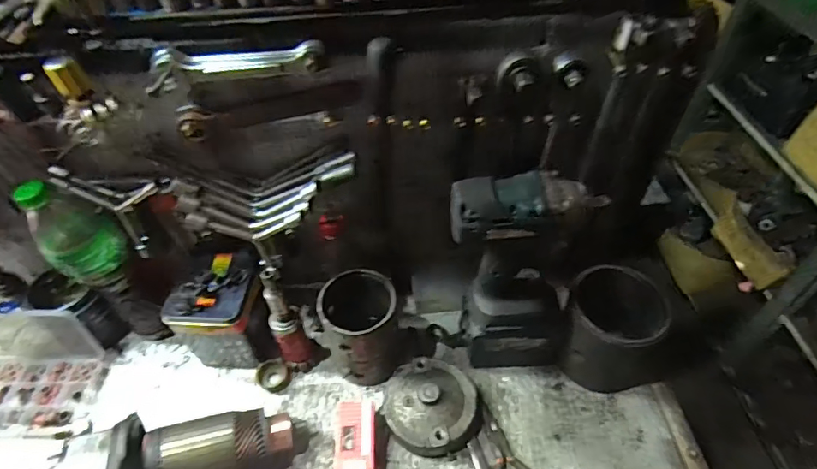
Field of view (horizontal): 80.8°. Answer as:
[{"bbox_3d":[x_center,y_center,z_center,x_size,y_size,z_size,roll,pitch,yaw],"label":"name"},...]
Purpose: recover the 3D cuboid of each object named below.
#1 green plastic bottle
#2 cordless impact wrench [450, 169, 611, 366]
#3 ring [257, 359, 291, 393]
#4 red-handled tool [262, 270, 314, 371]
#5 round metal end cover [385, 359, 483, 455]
[{"bbox_3d":[-0.377,-0.002,0.546,0.063,0.130,0.070,17,50,16],"label":"green plastic bottle"},{"bbox_3d":[0.117,0.057,0.548,0.140,0.299,0.072,-1,48,1],"label":"cordless impact wrench"},{"bbox_3d":[-0.176,0.184,0.632,0.041,0.017,0.043,-1,48,1],"label":"ring"},{"bbox_3d":[-0.151,0.107,0.591,0.039,0.184,0.044,-22,51,-17],"label":"red-handled tool"},{"bbox_3d":[0.027,0.204,0.578,0.111,0.051,0.105,-1,48,1],"label":"round metal end cover"}]

